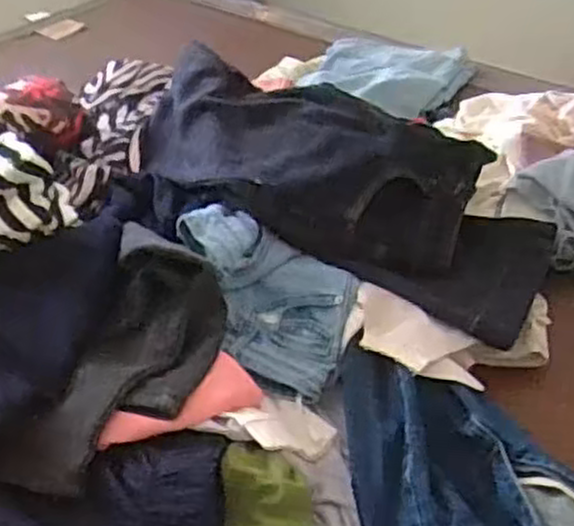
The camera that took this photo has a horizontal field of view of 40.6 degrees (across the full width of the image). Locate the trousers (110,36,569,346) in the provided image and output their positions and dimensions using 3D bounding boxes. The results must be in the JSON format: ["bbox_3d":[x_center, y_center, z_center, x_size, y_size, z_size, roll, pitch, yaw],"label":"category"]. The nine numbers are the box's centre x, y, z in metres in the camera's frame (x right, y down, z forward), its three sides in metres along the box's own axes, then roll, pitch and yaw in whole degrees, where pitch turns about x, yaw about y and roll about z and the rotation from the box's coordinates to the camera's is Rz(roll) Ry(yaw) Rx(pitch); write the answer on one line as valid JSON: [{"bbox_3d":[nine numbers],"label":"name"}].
[{"bbox_3d":[0.039,-0.093,0.860,0.493,0.124,0.250,19,43,26],"label":"trousers"}]

